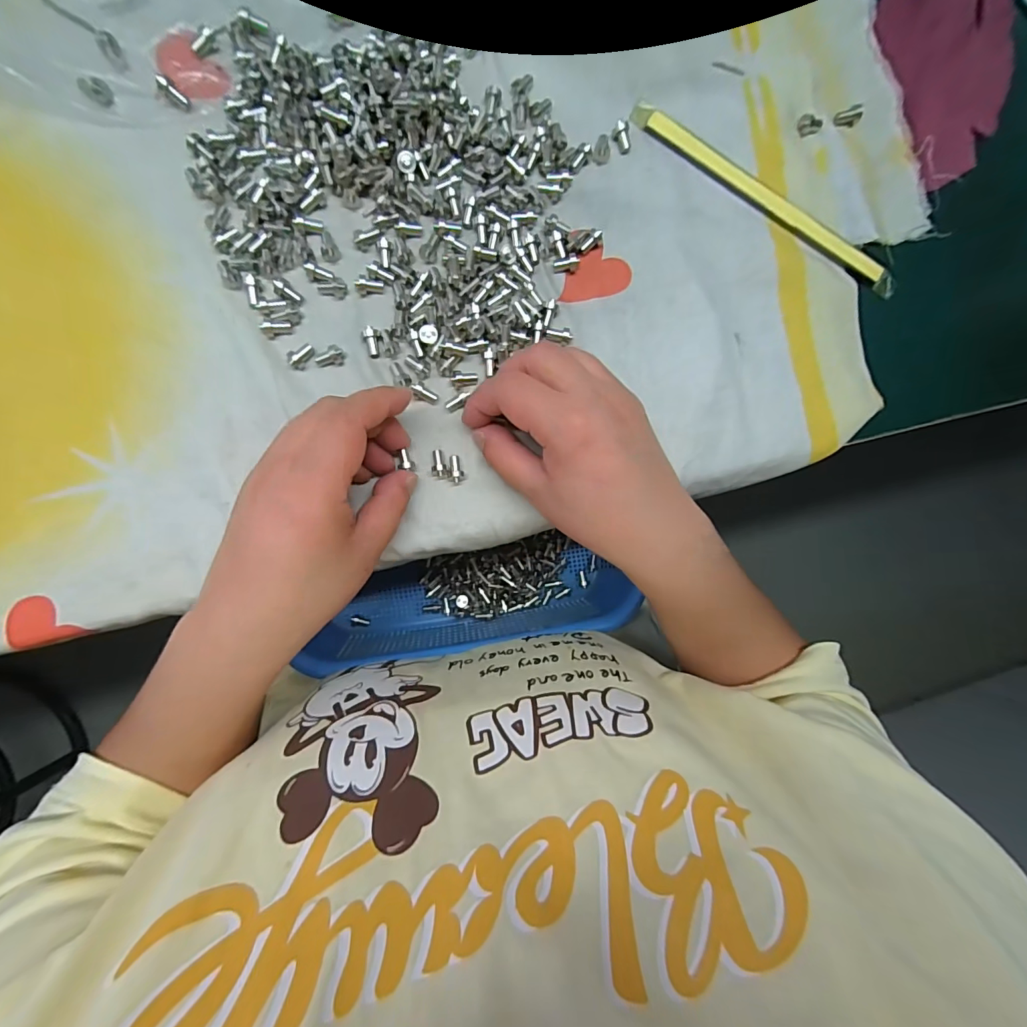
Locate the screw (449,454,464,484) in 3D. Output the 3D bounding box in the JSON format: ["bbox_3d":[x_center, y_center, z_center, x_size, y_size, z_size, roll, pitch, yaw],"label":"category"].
[{"bbox_3d":[-0.032,-0.025,0.257,0.008,0.005,0.016,-5,75,-7],"label":"screw"}]

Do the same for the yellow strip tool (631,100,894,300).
[{"bbox_3d":[0.160,-0.196,0.282,0.196,0.007,0.017,31,87,-6],"label":"yellow strip tool"}]

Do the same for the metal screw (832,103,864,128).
[{"bbox_3d":[0.215,-0.254,0.289,0.017,0.006,0.011,-17,92,-7],"label":"metal screw"}]

